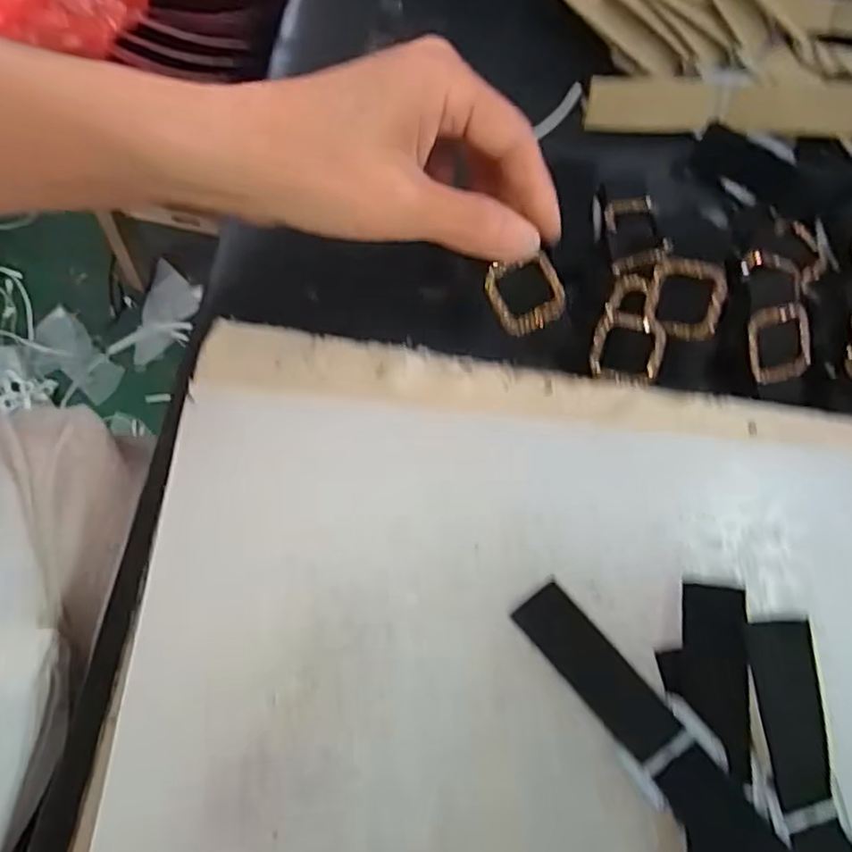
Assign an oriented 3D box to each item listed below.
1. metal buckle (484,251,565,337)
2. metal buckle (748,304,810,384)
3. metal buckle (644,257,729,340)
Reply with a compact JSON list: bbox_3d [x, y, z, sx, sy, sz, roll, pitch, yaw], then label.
[{"bbox_3d":[0.041,-0.054,0.269,0.028,0.032,0.004,-22,32,18],"label":"metal buckle"},{"bbox_3d":[0.148,-0.034,0.273,0.029,0.004,0.031,-5,99,-12],"label":"metal buckle"},{"bbox_3d":[0.104,-0.051,0.264,0.029,0.004,0.030,13,103,13],"label":"metal buckle"}]

